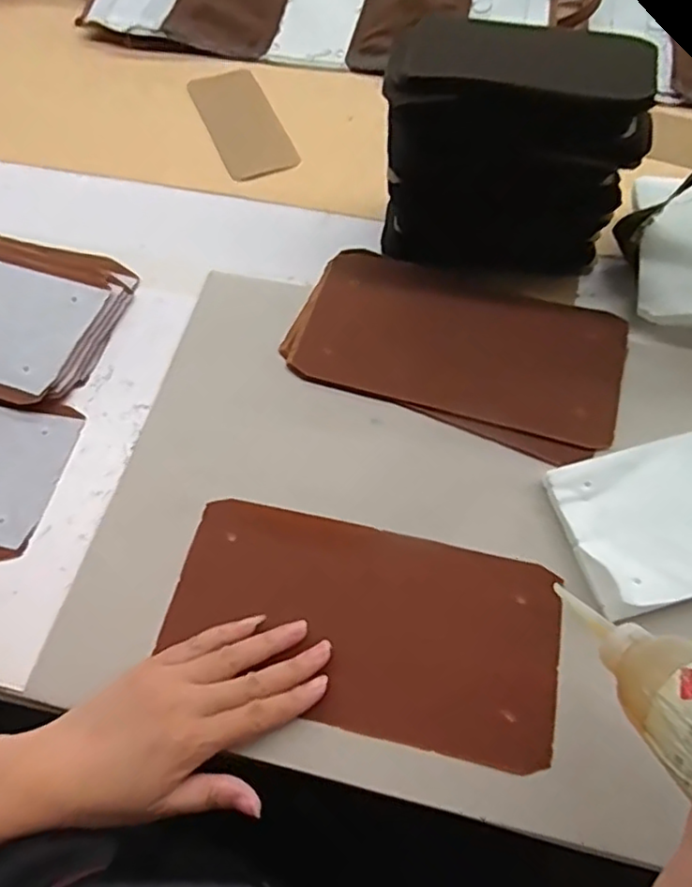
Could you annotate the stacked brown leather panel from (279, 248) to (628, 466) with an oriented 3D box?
[{"bbox_3d":[0.090,-0.082,0.521,0.258,0.011,0.145,19,65,10],"label":"stacked brown leather panel"}]

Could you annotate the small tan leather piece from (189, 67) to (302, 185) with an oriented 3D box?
[{"bbox_3d":[-0.109,-0.332,0.663,0.068,0.009,0.166,-25,65,-2],"label":"small tan leather piece"}]

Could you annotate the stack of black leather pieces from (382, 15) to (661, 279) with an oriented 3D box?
[{"bbox_3d":[0.121,-0.216,0.496,0.187,0.178,0.069,17,64,9],"label":"stack of black leather pieces"}]

